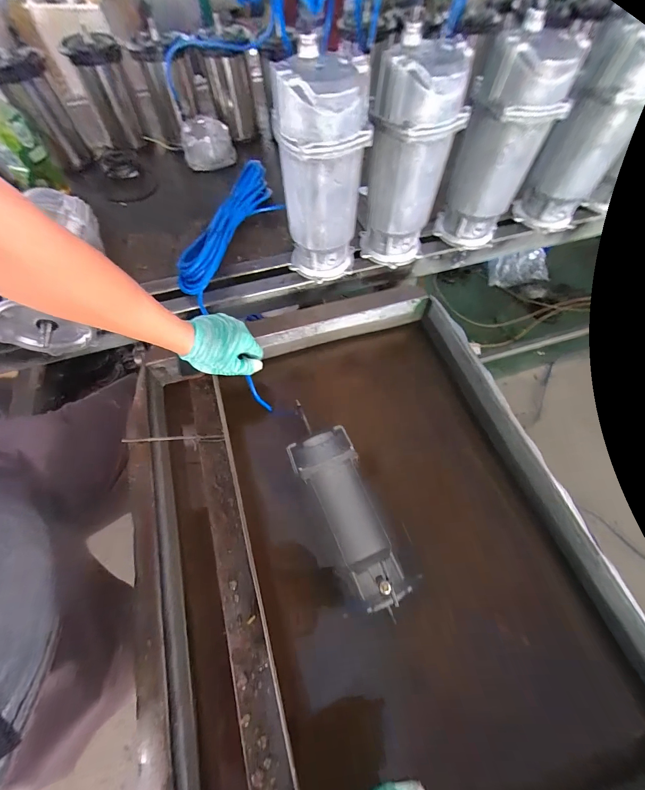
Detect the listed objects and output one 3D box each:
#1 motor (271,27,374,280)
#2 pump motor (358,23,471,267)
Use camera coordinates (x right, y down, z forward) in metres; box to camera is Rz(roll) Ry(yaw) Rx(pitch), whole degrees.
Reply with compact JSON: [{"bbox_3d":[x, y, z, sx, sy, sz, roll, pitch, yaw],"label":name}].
[{"bbox_3d":[-0.001,-0.347,0.529,0.119,0.301,0.119,-32,66,-16],"label":"motor"},{"bbox_3d":[0.142,-0.383,0.543,0.129,0.292,0.108,2,62,1],"label":"pump motor"}]

